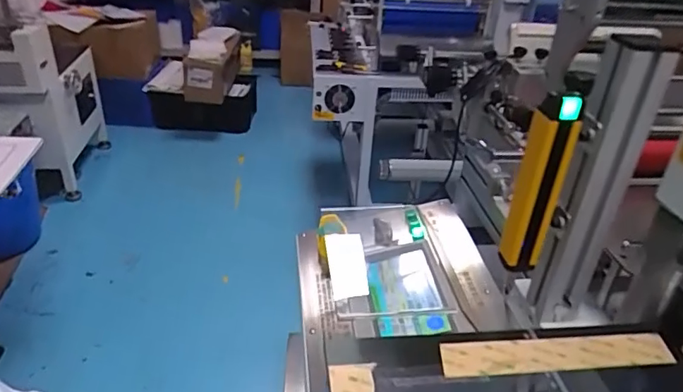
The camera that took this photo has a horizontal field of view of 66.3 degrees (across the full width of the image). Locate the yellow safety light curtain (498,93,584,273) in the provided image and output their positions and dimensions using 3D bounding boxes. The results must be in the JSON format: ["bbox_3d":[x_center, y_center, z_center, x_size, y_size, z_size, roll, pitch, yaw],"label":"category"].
[{"bbox_3d":[0.187,-0.010,0.501,0.043,0.187,0.029,3,33,0],"label":"yellow safety light curtain"}]

